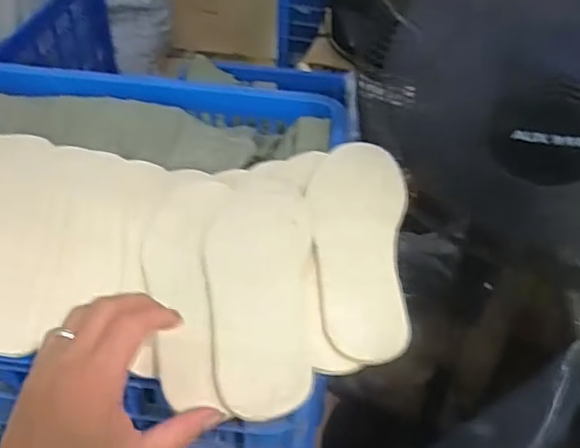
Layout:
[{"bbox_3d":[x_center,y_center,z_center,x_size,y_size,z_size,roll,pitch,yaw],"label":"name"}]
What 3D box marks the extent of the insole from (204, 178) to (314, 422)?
[{"bbox_3d":[-0.025,0.041,0.479,0.088,0.011,0.269,-1,37,-3],"label":"insole"}]

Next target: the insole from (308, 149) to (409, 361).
[{"bbox_3d":[0.062,0.007,0.526,0.087,0.008,0.270,4,43,2],"label":"insole"}]

